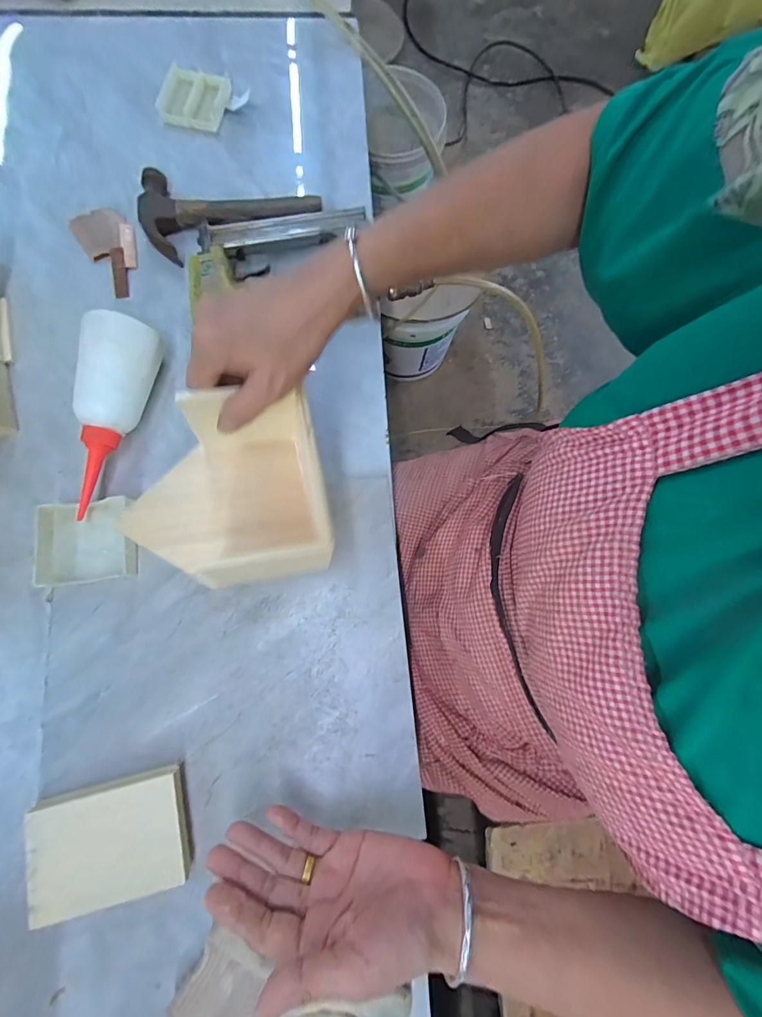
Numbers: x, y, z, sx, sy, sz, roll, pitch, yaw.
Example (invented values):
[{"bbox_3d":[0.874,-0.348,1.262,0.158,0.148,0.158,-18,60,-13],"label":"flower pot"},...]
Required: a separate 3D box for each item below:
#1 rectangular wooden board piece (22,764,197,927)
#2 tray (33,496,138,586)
[{"bbox_3d":[-0.202,0.248,0.301,0.108,0.013,0.075,-11,72,-9],"label":"rectangular wooden board piece"},{"bbox_3d":[-0.256,0.029,0.360,0.076,0.025,0.069,-7,78,-3],"label":"tray"}]

